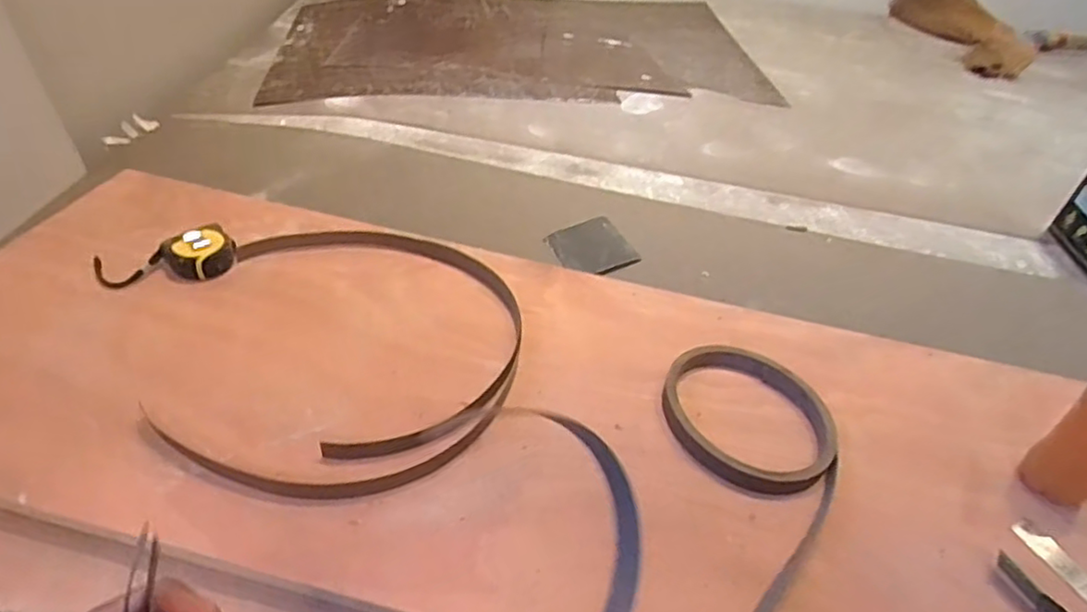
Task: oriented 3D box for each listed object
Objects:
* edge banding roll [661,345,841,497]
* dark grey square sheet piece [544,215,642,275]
[{"bbox_3d":[0.209,0.105,0.663,0.161,0.030,0.178,-25,51,-30],"label":"edge banding roll"},{"bbox_3d":[0.067,-0.083,0.909,0.105,0.013,0.097,-20,57,-10],"label":"dark grey square sheet piece"}]

